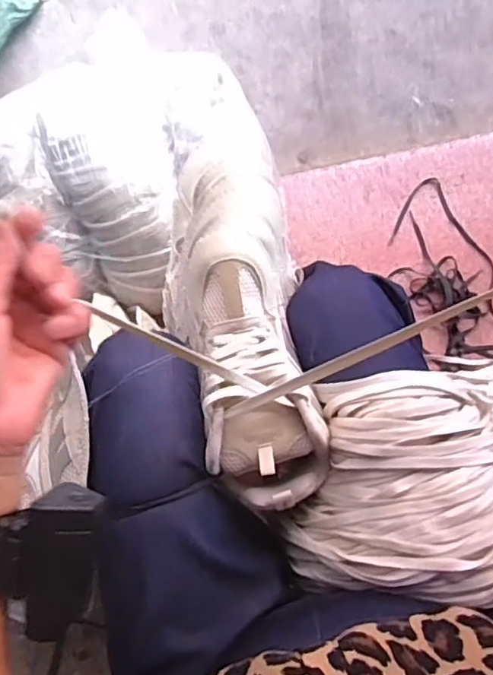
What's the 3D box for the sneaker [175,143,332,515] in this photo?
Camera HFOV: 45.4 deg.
[{"bbox_3d":[0.001,-0.025,0.471,0.093,0.091,0.304,-10,75,-2],"label":"sneaker"}]

